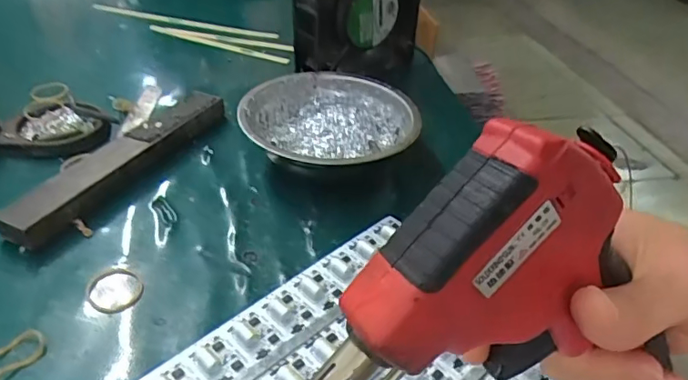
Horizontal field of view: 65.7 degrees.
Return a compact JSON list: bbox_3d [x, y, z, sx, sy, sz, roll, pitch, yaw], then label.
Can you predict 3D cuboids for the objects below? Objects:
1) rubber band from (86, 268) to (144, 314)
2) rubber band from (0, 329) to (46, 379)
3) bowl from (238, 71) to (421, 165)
[{"bbox_3d":[-0.127,0.055,0.296,0.028,0.004,0.030,-14,42,-21],"label":"rubber band"},{"bbox_3d":[-0.163,0.082,0.258,0.035,0.004,0.019,-27,48,-33],"label":"rubber band"},{"bbox_3d":[-0.012,-0.045,0.401,0.124,0.042,0.129,0,38,-5],"label":"bowl"}]

